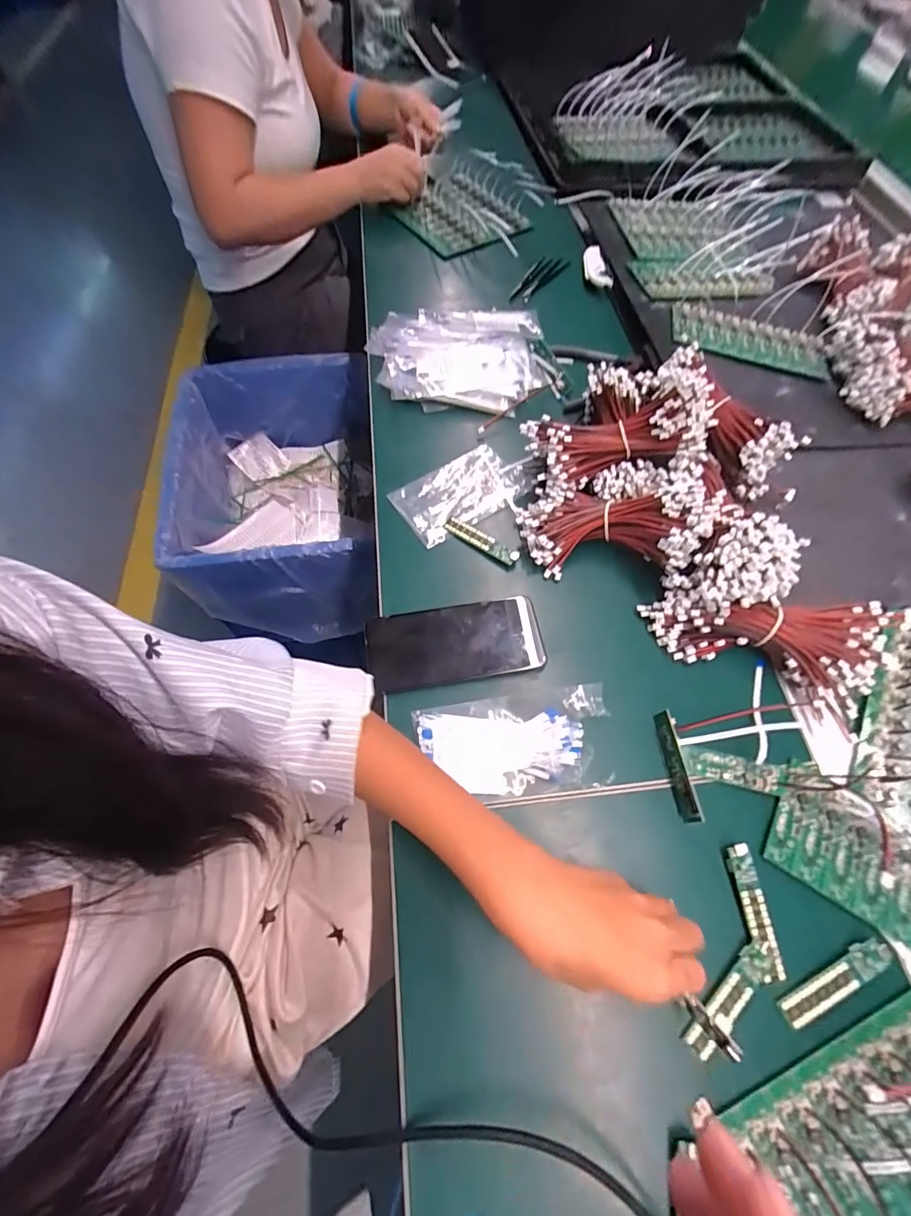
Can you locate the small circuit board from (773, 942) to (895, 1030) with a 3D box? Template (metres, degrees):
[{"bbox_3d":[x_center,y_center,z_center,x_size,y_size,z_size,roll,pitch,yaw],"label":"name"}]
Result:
[{"bbox_3d":[0.258,0.252,0.307,0.083,0.009,0.018,-25,66,-12],"label":"small circuit board"}]

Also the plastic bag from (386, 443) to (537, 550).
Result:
[{"bbox_3d":[0.013,-0.127,0.493,0.151,0.008,0.080,-32,68,-15],"label":"plastic bag"}]

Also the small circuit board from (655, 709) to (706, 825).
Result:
[{"bbox_3d":[0.177,0.126,0.366,0.010,0.018,0.083,-5,64,-3],"label":"small circuit board"}]

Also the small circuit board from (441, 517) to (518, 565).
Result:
[{"bbox_3d":[0.025,-0.068,0.460,0.083,0.008,0.015,32,67,14],"label":"small circuit board"}]

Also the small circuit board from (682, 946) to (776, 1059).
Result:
[{"bbox_3d":[0.182,0.259,0.302,0.076,0.004,0.020,-39,70,-15],"label":"small circuit board"}]

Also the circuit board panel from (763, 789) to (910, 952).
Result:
[{"bbox_3d":[0.334,0.202,0.322,0.196,0.026,0.077,33,68,15],"label":"circuit board panel"}]

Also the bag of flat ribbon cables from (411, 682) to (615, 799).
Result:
[{"bbox_3d":[0.046,0.109,0.368,0.152,0.025,0.078,-5,64,-3],"label":"bag of flat ribbon cables"}]

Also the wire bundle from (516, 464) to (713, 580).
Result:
[{"bbox_3d":[0.149,-0.085,0.435,0.168,0.042,0.098,-4,62,17],"label":"wire bundle"}]

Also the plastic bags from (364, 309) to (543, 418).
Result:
[{"bbox_3d":[0.000,-0.328,0.580,0.208,0.032,0.201,5,63,2],"label":"plastic bags"}]

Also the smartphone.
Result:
[{"bbox_3d":[0.000,0.031,0.411,0.153,0.014,0.071,-8,64,-5],"label":"smartphone"}]

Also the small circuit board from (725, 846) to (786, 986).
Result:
[{"bbox_3d":[0.214,0.215,0.327,0.018,0.007,0.082,-4,64,-3],"label":"small circuit board"}]

